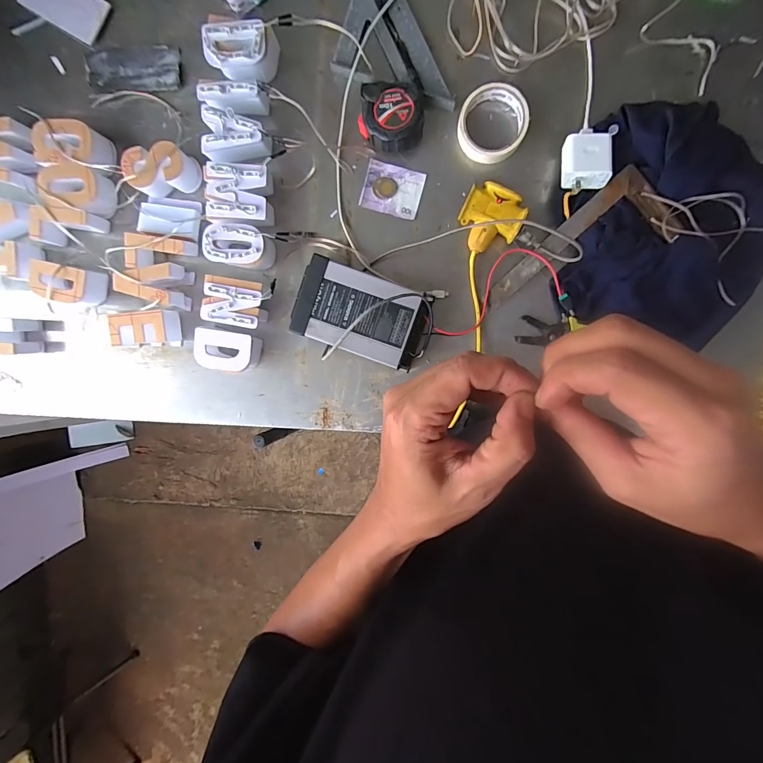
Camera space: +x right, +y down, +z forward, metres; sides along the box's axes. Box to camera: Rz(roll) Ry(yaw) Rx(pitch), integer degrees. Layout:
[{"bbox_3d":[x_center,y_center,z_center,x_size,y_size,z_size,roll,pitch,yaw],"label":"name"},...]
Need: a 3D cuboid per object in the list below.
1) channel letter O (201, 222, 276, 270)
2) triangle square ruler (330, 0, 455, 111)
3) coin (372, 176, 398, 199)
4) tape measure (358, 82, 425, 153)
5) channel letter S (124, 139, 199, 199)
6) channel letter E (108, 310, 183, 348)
[{"bbox_3d":[-0.201,-0.190,0.555,0.083,0.050,0.054,10,96,3],"label":"channel letter O"},{"bbox_3d":[-0.005,-0.457,0.532,0.125,0.017,0.231,-29,93,6],"label":"triangle square ruler"},{"bbox_3d":[0.005,-0.277,0.557,0.034,0.004,0.029,16,96,2],"label":"coin"},{"bbox_3d":[0.014,-0.356,0.528,0.089,0.036,0.074,9,96,3],"label":"tape measure"},{"bbox_3d":[-0.307,-0.296,0.550,0.093,0.045,0.057,-3,95,4],"label":"channel letter S"},{"bbox_3d":[-0.348,-0.077,0.575,0.084,0.045,0.053,-1,95,4],"label":"channel letter E"}]

